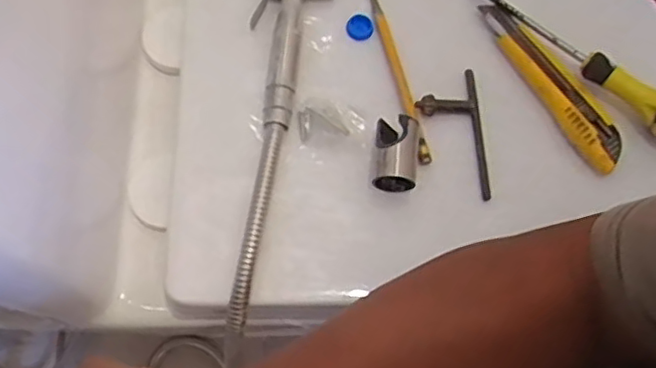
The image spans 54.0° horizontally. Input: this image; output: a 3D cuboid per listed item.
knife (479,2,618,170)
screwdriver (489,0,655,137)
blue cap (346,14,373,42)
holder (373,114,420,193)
[{"bbox_3d":[0.180,-0.082,0.509,0.033,0.016,0.158,-28,74,-9],"label":"knife"},{"bbox_3d":[0.187,-0.117,0.510,0.025,0.035,0.240,-43,77,-13],"label":"screwdriver"},{"bbox_3d":[0.026,-0.127,0.520,0.021,0.005,0.024,0,72,0],"label":"blue cap"},{"bbox_3d":[0.052,-0.023,0.473,0.033,0.031,0.052,5,72,1],"label":"holder"}]

